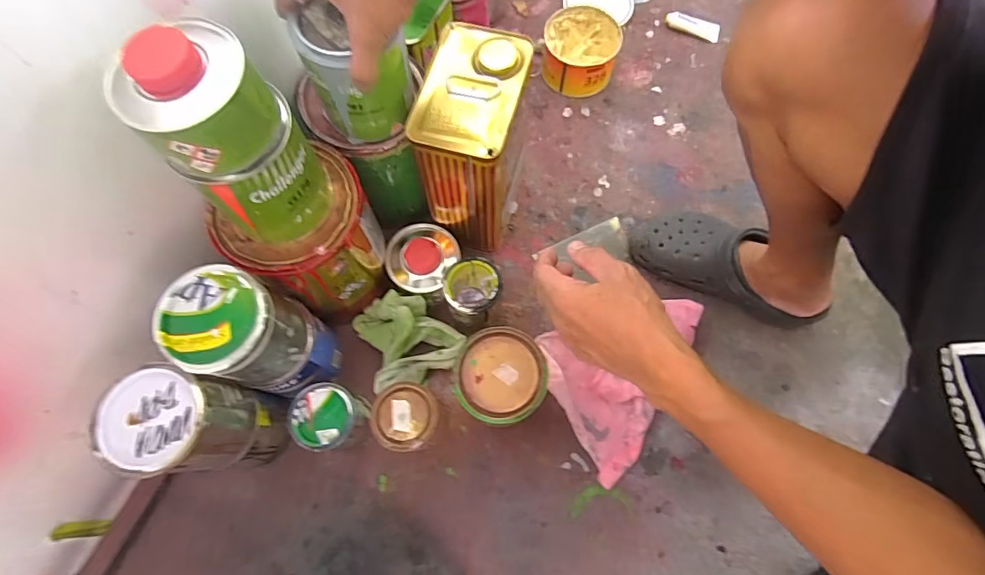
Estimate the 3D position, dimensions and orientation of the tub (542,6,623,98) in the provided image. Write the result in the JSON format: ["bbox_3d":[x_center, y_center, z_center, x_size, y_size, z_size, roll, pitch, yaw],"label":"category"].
[{"bbox_3d":[0.144,-0.388,0.800,0.118,0.066,0.129,0,72,1],"label":"tub"}]

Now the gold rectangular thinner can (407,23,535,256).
[{"bbox_3d":[-0.026,-0.177,0.633,0.108,0.249,0.162,15,72,6],"label":"gold rectangular thinner can"}]

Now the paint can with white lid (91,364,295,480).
[{"bbox_3d":[-0.310,0.154,0.540,0.098,0.217,0.095,7,72,3],"label":"paint can with white lid"}]

